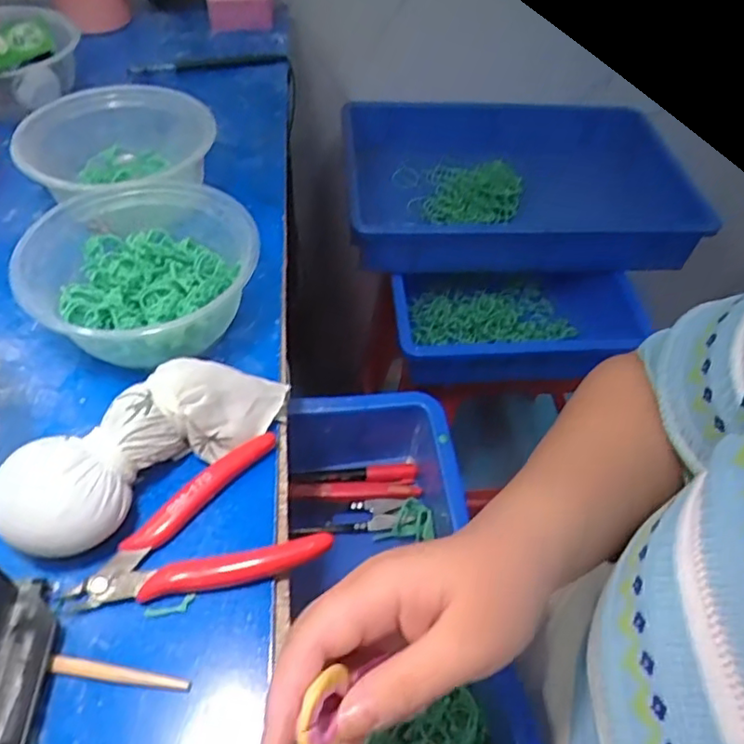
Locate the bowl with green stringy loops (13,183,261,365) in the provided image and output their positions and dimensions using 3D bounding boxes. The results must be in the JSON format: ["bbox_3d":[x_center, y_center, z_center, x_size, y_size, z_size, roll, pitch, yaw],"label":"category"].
[{"bbox_3d":[-0.138,-0.055,0.390,0.132,0.060,0.127,1,50,-2],"label":"bowl with green stringy loops"}]

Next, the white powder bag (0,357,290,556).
[{"bbox_3d":[-0.113,0.038,0.325,0.063,0.043,0.151,35,57,24],"label":"white powder bag"}]

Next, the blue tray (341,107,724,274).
[{"bbox_3d":[0.171,-0.248,0.807,0.406,0.080,0.281,0,50,-2],"label":"blue tray"}]

